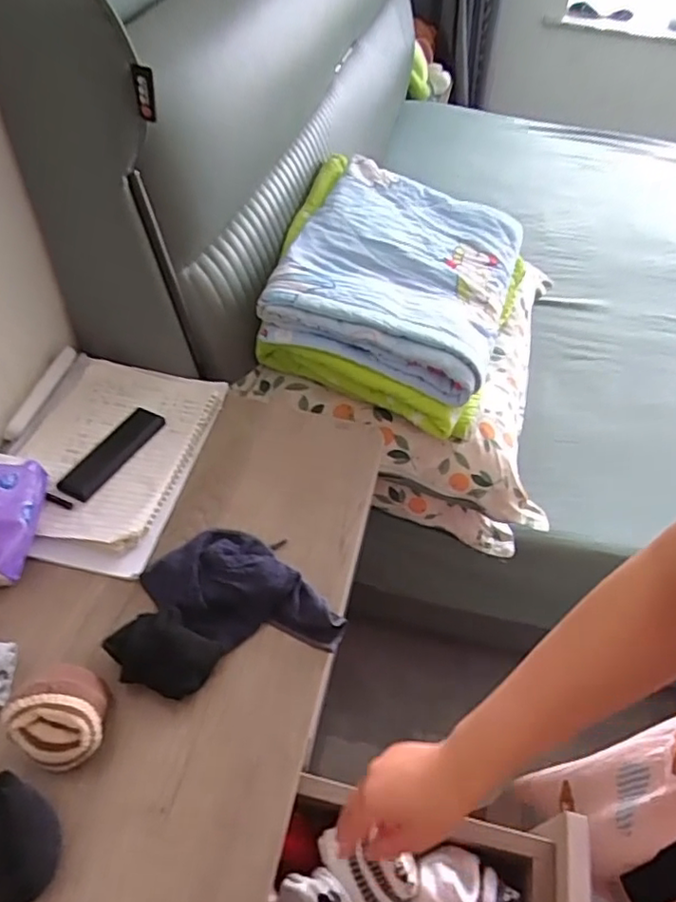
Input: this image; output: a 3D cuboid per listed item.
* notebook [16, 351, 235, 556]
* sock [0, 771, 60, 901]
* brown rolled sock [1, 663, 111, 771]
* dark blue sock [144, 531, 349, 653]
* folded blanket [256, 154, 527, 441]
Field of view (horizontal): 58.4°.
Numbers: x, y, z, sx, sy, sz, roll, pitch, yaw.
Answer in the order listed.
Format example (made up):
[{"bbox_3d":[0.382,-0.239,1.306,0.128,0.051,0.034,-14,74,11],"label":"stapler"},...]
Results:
[{"bbox_3d":[-0.264,-0.006,0.719,0.188,0.028,0.258,11,49,5],"label":"notebook"},{"bbox_3d":[-0.239,0.288,0.450,0.054,0.056,0.078,-32,59,-28],"label":"sock"},{"bbox_3d":[-0.224,0.222,0.504,0.067,0.060,0.073,3,49,-3],"label":"brown rolled sock"},{"bbox_3d":[-0.092,0.141,0.598,0.184,0.032,0.119,36,55,23],"label":"dark blue sock"},{"bbox_3d":[0.084,-0.259,0.940,0.357,0.152,0.416,18,50,10],"label":"folded blanket"}]

